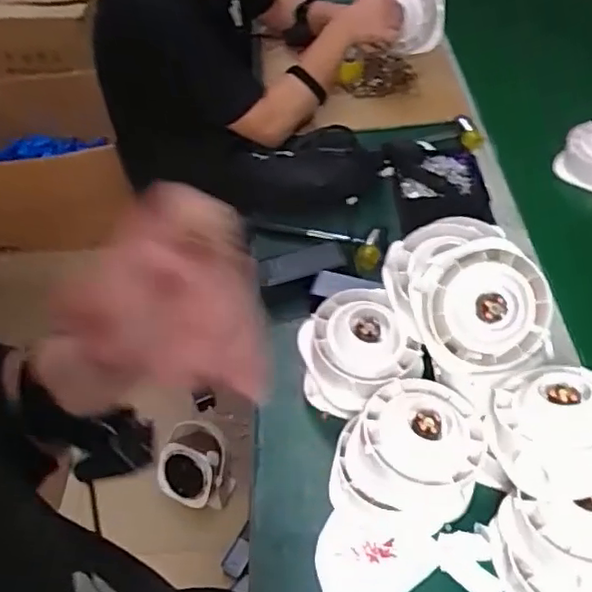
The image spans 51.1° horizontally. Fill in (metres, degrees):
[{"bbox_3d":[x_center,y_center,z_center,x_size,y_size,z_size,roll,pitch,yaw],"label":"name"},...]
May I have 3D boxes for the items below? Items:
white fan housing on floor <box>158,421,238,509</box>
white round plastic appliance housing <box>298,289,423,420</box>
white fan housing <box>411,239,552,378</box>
[{"bbox_3d":[-0.224,0.404,1.450,0.145,0.181,0.180,9,50,14],"label":"white fan housing on floor"},{"bbox_3d":[0.075,0.077,0.765,0.128,0.107,0.128,-2,51,3],"label":"white round plastic appliance housing"},{"bbox_3d":[0.200,0.014,0.670,0.139,0.043,0.140,2,99,14],"label":"white fan housing"}]

